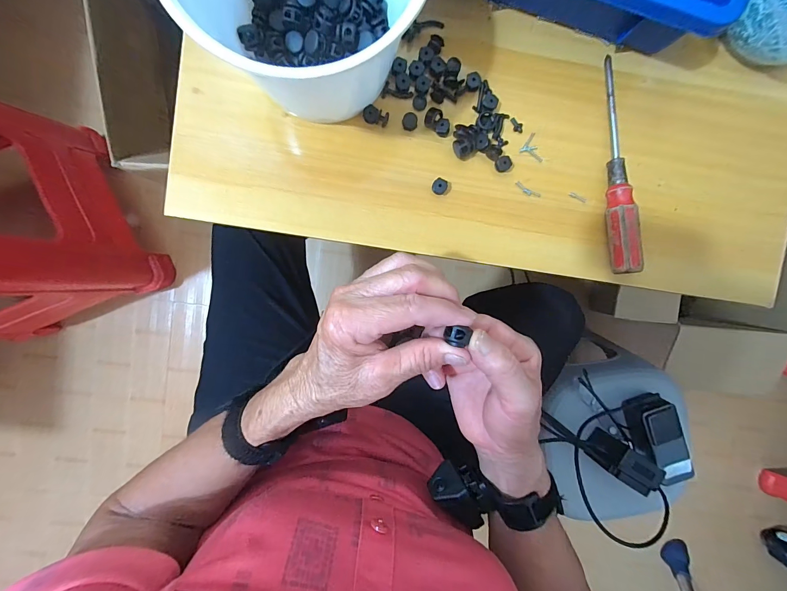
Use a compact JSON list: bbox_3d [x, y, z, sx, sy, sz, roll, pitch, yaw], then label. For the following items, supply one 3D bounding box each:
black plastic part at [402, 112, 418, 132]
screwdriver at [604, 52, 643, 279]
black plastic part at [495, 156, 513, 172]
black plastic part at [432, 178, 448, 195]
[{"bbox_3d":[0.015,-0.158,0.302,0.014,0.006,0.014,2,94,-2],"label":"black plastic part"},{"bbox_3d":[0.209,-0.119,0.302,0.021,0.031,0.193,-3,94,-2],"label":"screwdriver"},{"bbox_3d":[0.103,-0.122,0.308,0.017,0.008,0.014,-33,94,0],"label":"black plastic part"},{"bbox_3d":[0.043,-0.100,0.307,0.013,0.011,0.013,0,94,-2],"label":"black plastic part"}]

